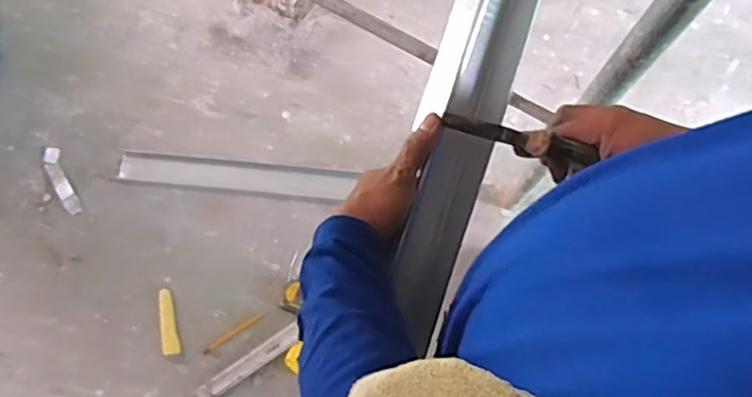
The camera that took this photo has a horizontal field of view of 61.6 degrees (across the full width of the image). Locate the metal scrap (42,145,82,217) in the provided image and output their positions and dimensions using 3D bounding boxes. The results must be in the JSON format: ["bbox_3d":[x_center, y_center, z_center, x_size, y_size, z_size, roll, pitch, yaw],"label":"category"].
[{"bbox_3d":[-0.696,-0.039,1.388,0.042,0.012,0.172,-27,76,-6],"label":"metal scrap"}]

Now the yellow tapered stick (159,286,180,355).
[{"bbox_3d":[-0.426,0.251,1.285,0.033,0.012,0.133,-14,75,-3],"label":"yellow tapered stick"}]

